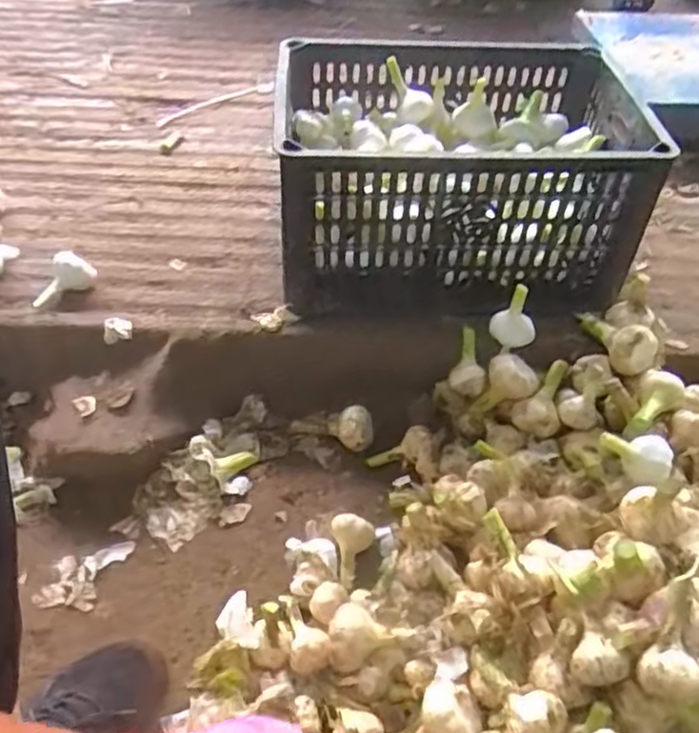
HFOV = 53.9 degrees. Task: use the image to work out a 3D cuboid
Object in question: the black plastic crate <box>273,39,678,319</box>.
[{"bbox_3d":[0.131,-0.258,0.898,0.421,0.223,0.315,2,49,-1],"label":"black plastic crate"}]

